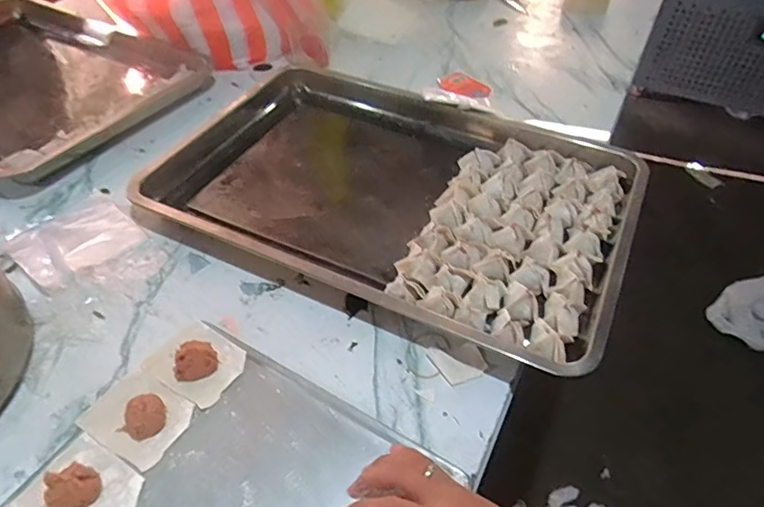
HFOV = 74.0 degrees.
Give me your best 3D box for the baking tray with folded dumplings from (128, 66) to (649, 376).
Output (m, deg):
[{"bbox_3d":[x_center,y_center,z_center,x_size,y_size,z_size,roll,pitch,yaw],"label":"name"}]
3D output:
[{"bbox_3d":[0.011,-0.099,0.685,0.615,0.049,0.409,22,50,18],"label":"baking tray with folded dumplings"}]

